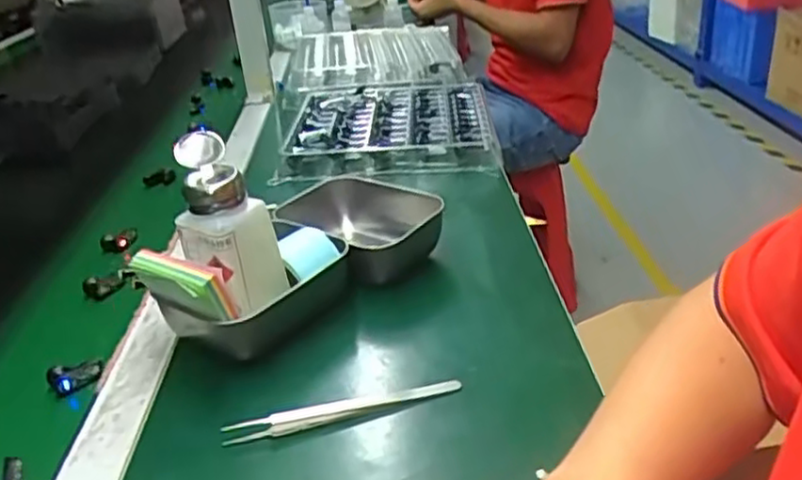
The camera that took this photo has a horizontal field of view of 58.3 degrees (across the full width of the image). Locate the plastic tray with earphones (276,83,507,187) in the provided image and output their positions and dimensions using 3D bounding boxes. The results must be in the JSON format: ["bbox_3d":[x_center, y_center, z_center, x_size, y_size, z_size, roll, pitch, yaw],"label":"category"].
[{"bbox_3d":[-0.027,-0.153,0.950,0.283,0.046,0.313,-7,27,-3],"label":"plastic tray with earphones"}]

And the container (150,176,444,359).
[{"bbox_3d":[-0.078,0.020,0.585,0.237,0.060,0.153,-21,32,-30],"label":"container"}]

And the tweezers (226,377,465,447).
[{"bbox_3d":[-0.035,0.108,0.461,0.152,0.015,0.011,-11,28,-13],"label":"tweezers"}]

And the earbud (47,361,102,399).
[{"bbox_3d":[-0.232,0.096,0.513,0.035,0.015,0.017,-17,30,-24],"label":"earbud"}]

